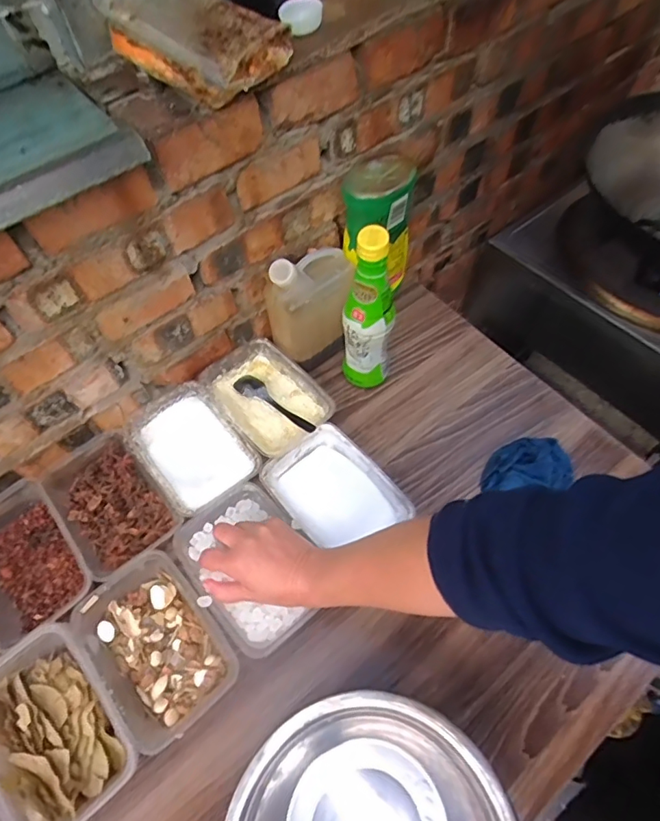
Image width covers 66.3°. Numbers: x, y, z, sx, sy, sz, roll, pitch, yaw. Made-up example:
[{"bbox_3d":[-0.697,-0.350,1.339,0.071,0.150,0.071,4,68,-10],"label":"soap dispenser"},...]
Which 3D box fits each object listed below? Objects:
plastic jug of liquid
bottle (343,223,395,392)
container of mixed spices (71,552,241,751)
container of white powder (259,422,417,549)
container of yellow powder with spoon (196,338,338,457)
[{"bbox_3d":[-0.021,-0.140,0.663,0.111,0.157,0.076,-30,63,-14],"label":"plastic jug of liquid"},{"bbox_3d":[0.053,-0.113,0.626,0.054,0.253,0.055,24,64,15],"label":"bottle"},{"bbox_3d":[-0.183,0.250,0.540,0.119,0.049,0.172,-38,65,-18],"label":"container of mixed spices"},{"bbox_3d":[0.006,0.105,0.615,0.117,0.055,0.159,-38,65,-18],"label":"container of white powder"},{"bbox_3d":[-0.083,-0.011,0.693,0.118,0.051,0.165,-35,65,-17],"label":"container of yellow powder with spoon"}]

